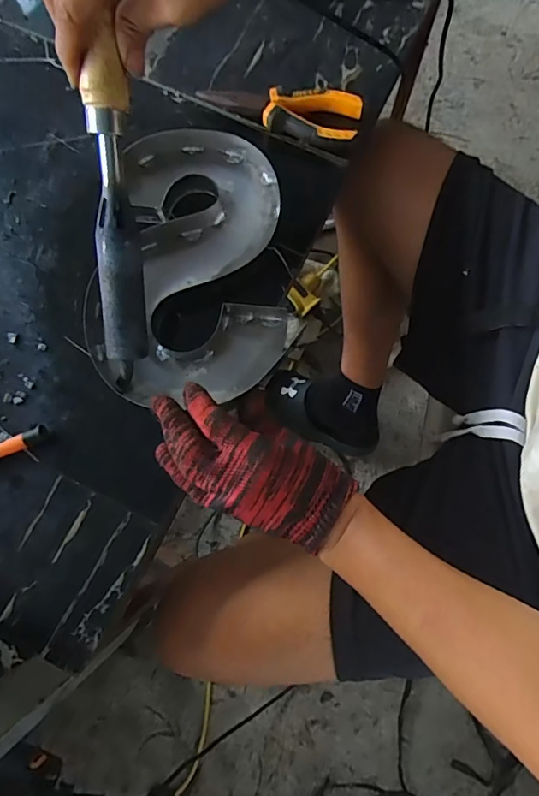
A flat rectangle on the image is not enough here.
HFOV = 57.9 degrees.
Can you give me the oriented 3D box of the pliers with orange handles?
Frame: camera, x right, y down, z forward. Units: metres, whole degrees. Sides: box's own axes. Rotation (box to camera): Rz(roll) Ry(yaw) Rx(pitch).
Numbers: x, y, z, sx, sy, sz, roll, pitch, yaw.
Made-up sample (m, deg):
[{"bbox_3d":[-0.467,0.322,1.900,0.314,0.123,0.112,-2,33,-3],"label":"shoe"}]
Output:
[{"bbox_3d":[0.011,-0.272,0.454,0.145,0.023,0.043,18,78,3],"label":"pliers with orange handles"}]

